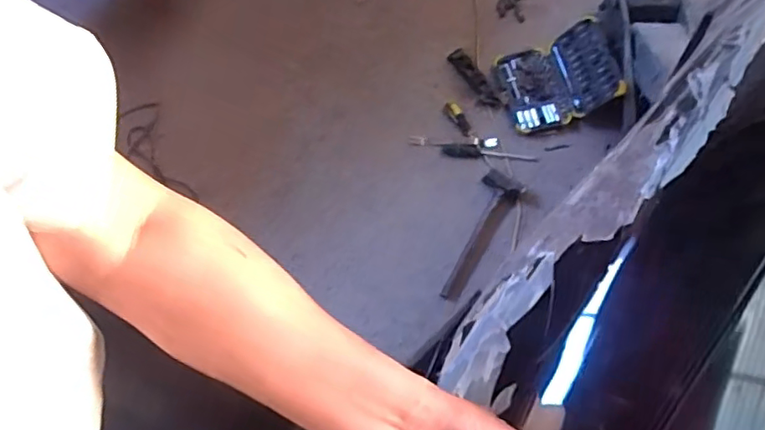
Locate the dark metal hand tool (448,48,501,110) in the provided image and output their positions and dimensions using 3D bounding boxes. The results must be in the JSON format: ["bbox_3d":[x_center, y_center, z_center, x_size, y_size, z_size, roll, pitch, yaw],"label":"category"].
[{"bbox_3d":[0.262,-0.388,1.675,0.069,0.040,0.216,-26,69,-8],"label":"dark metal hand tool"}]

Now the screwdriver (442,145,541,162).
[{"bbox_3d":[0.294,-0.166,1.598,0.255,0.030,0.041,2,71,1],"label":"screwdriver"}]

